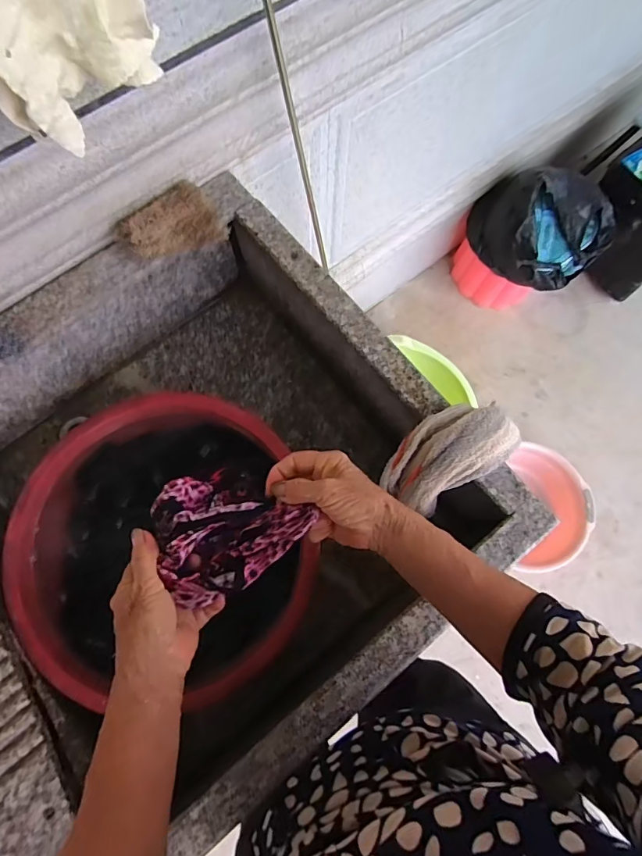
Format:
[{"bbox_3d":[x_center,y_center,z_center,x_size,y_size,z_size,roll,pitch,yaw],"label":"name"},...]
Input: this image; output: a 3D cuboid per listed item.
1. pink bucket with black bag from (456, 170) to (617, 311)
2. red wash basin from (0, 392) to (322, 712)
[{"bbox_3d":[0.555,-0.494,1.219,0.336,0.340,0.265,27,76,5],"label":"pink bucket with black bag"},{"bbox_3d":[-0.202,0.159,0.604,0.351,0.117,0.384,0,75,-2],"label":"red wash basin"}]

